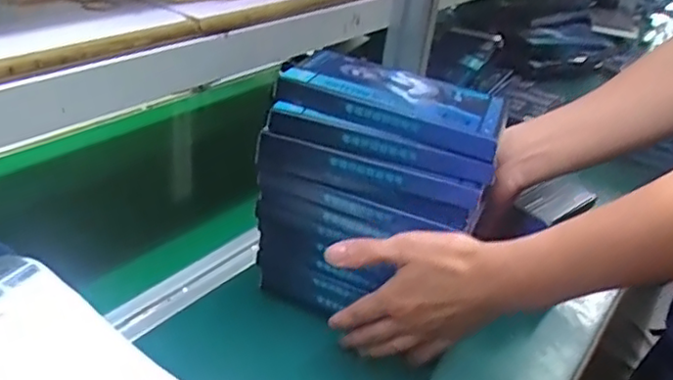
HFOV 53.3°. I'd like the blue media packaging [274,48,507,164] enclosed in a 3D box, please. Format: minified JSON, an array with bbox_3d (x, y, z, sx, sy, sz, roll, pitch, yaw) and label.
[{"bbox_3d":[0.043,-0.069,0.504,0.164,0.022,0.089,17,30,17],"label":"blue media packaging"}]

